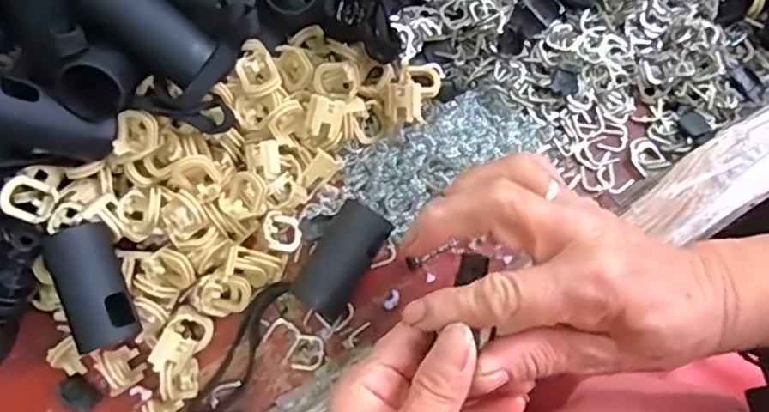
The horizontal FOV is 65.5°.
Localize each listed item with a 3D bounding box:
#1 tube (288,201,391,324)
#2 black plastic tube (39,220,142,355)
[{"bbox_3d":[-0.023,0.030,0.332,0.031,0.024,0.060,30,78,7],"label":"tube"},{"bbox_3d":[-0.147,0.041,0.305,0.028,0.029,0.061,-20,77,-5],"label":"black plastic tube"}]

